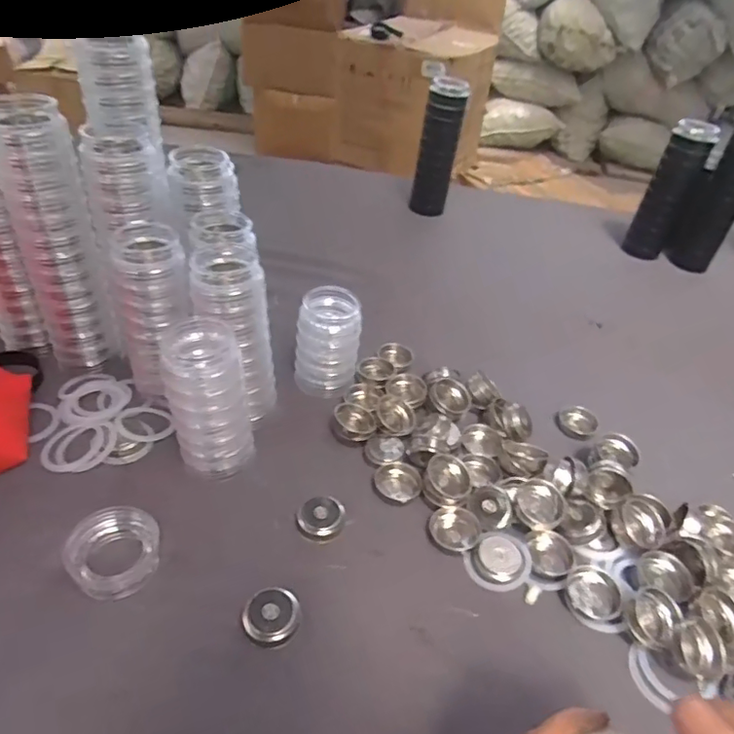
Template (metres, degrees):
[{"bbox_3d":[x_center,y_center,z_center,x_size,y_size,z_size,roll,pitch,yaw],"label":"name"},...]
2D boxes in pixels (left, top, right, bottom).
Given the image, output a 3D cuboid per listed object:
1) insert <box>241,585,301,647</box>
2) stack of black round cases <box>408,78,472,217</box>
[{"bbox_3d":[-0.074,0.194,0.433,0.040,0.018,0.042,35,46,30],"label":"insert"},{"bbox_3d":[0.127,-0.390,1.014,0.069,0.232,0.065,10,39,3],"label":"stack of black round cases"}]

